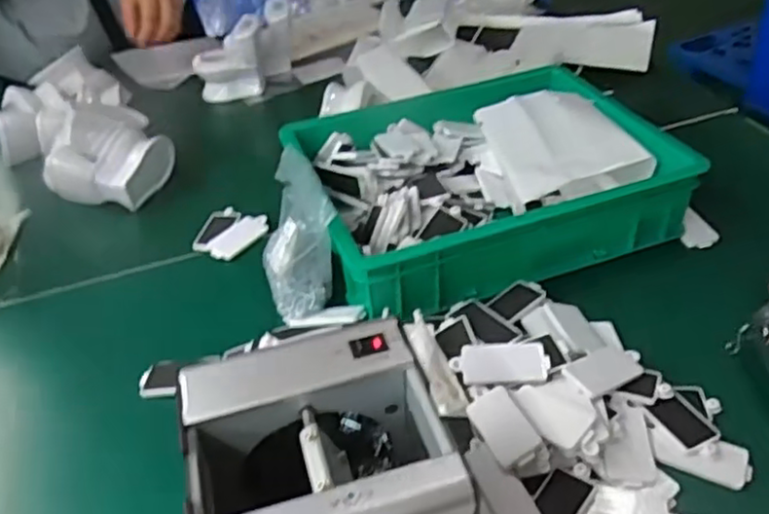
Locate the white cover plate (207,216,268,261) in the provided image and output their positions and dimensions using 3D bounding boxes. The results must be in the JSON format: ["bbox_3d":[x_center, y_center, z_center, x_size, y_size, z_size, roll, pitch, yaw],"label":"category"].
[{"bbox_3d":[-0.149,-0.020,0.699,0.038,0.007,0.072,17,44,23],"label":"white cover plate"}]

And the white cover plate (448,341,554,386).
[{"bbox_3d":[0.087,0.079,0.511,0.070,0.004,0.034,-3,55,7],"label":"white cover plate"}]

